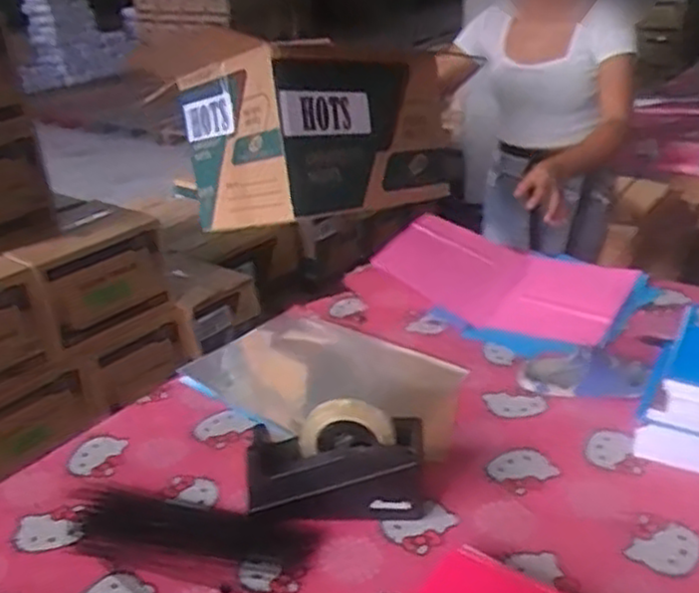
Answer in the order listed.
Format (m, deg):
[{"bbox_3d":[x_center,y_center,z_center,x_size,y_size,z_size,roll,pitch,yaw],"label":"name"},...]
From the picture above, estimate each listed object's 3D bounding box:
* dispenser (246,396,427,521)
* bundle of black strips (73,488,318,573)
[{"bbox_3d":[-0.017,0.189,0.855,0.199,0.122,0.074,-2,26,3],"label":"dispenser"},{"bbox_3d":[-0.187,0.262,0.859,0.304,0.013,0.082,4,27,16],"label":"bundle of black strips"}]

